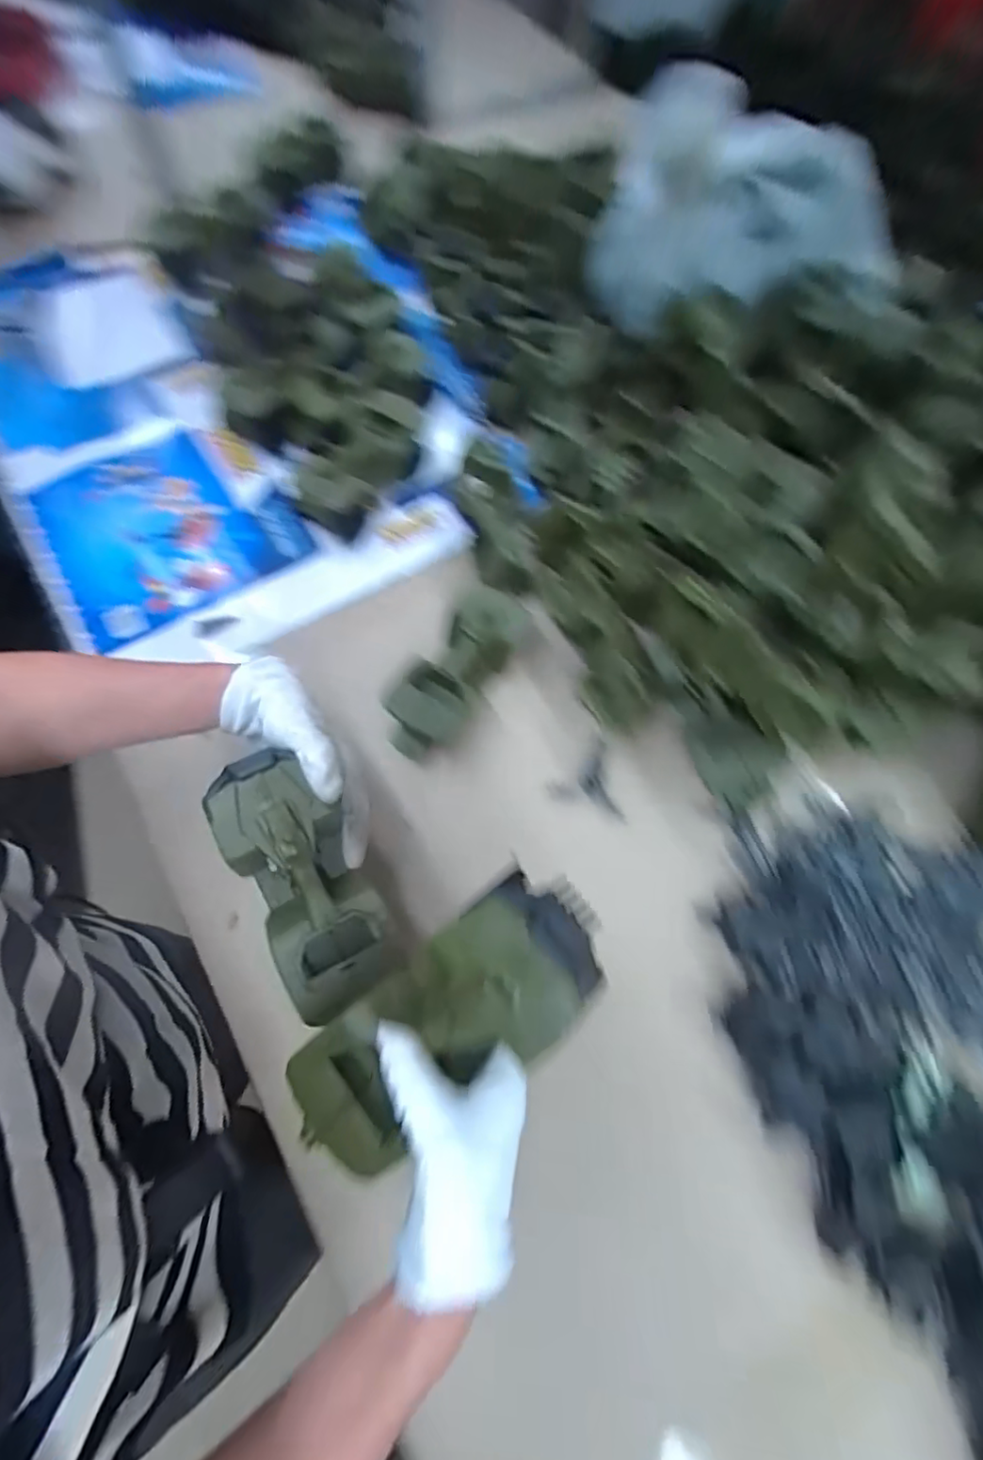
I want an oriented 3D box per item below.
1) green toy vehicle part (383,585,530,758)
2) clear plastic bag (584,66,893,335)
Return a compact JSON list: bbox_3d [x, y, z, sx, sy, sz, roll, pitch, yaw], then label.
[{"bbox_3d":[-0.036,-0.058,0.588,0.069,0.059,0.182,30,70,10],"label":"green toy vehicle part"},{"bbox_3d":[0.275,-0.600,0.687,0.298,0.202,0.218,-9,69,-5],"label":"clear plastic bag"}]

